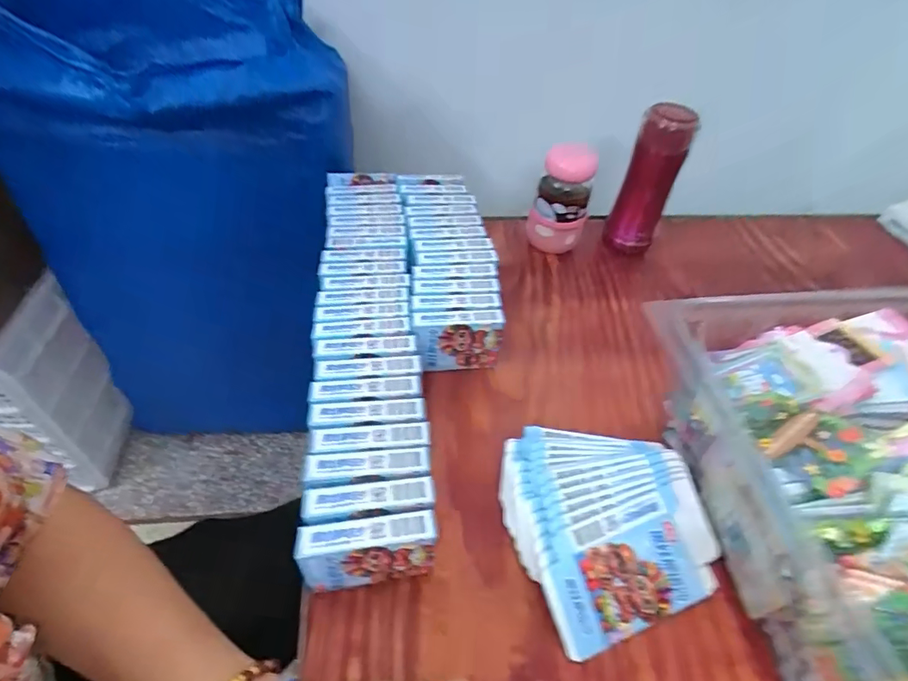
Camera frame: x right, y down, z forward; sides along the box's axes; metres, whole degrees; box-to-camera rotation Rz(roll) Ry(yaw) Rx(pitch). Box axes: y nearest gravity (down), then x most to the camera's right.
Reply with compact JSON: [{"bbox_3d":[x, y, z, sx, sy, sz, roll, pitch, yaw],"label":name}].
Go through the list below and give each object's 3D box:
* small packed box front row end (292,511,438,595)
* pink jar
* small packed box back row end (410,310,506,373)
[{"bbox_3d":[-0.061,0.156,0.356,0.092,0.069,0.025,-4,46,-9],"label":"small packed box front row end"},{"bbox_3d":[0.141,-0.185,0.649,0.071,0.145,0.055,12,46,7],"label":"pink jar"},{"bbox_3d":[0.002,0.001,0.511,0.090,0.067,0.024,-3,46,-8],"label":"small packed box back row end"}]

